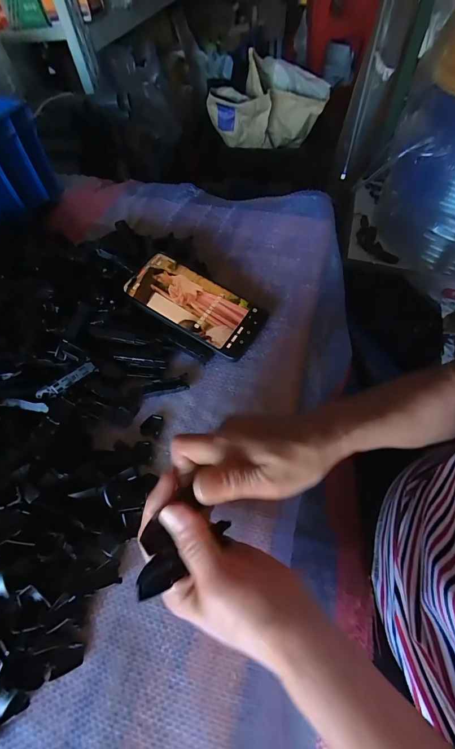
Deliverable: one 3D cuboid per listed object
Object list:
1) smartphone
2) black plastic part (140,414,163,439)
[{"bbox_3d":[-0.038,-0.082,0.378,0.159,0.005,0.075,30,70,7],"label":"smartphone"},{"bbox_3d":[-0.076,0.051,0.326,0.017,0.007,0.023,9,60,9],"label":"black plastic part"}]

